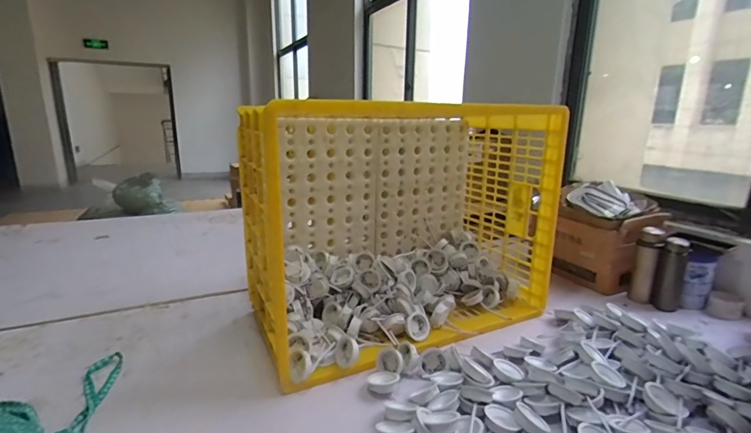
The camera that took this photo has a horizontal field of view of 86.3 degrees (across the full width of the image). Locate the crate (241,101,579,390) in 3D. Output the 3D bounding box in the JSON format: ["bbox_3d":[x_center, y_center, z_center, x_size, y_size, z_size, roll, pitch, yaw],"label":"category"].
[{"bbox_3d":[0.079,0.008,1.124,0.811,0.574,0.405,-7,16,-27],"label":"crate"}]

